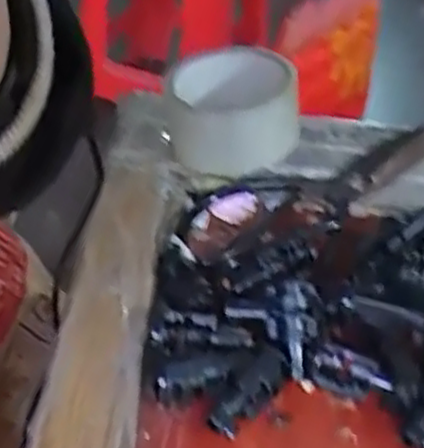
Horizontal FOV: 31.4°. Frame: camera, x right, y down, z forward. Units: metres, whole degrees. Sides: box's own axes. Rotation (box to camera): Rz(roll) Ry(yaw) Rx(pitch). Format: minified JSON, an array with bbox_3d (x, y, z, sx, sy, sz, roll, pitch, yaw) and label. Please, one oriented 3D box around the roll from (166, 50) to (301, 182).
[{"bbox_3d":[0.013,-0.078,0.509,0.087,0.054,0.087,-1,40,1],"label":"roll"}]

